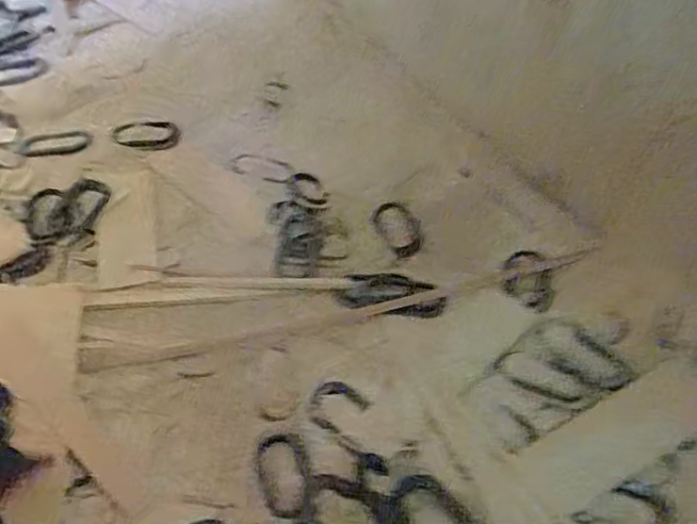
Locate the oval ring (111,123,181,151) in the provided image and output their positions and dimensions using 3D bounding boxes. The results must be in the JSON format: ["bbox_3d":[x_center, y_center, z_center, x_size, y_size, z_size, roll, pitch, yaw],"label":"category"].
[{"bbox_3d":[-0.296,-0.186,0.850,0.093,0.008,0.055,3,61,-9],"label":"oval ring"}]

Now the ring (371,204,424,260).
[{"bbox_3d":[0.067,-0.042,0.789,0.066,0.013,0.107,-1,44,-4],"label":"ring"}]

